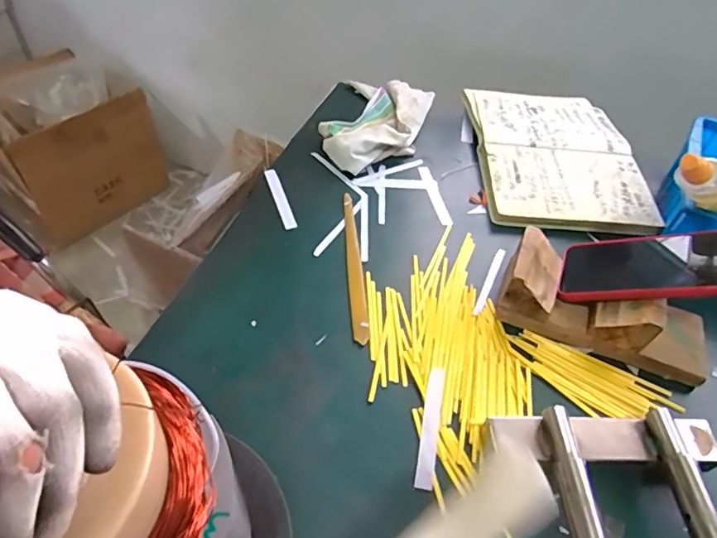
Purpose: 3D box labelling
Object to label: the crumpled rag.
[{"bbox_3d":[0.024,-0.215,0.730,0.133,0.041,0.228,15,49,7],"label":"crumpled rag"}]

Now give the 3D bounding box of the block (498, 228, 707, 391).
[{"bbox_3d":[0.251,0.037,0.512,0.204,0.068,0.078,19,50,11],"label":"block"}]

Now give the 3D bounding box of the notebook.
[{"bbox_3d":[0.269,-0.159,0.705,0.211,0.034,0.283,2,49,-4],"label":"notebook"}]

